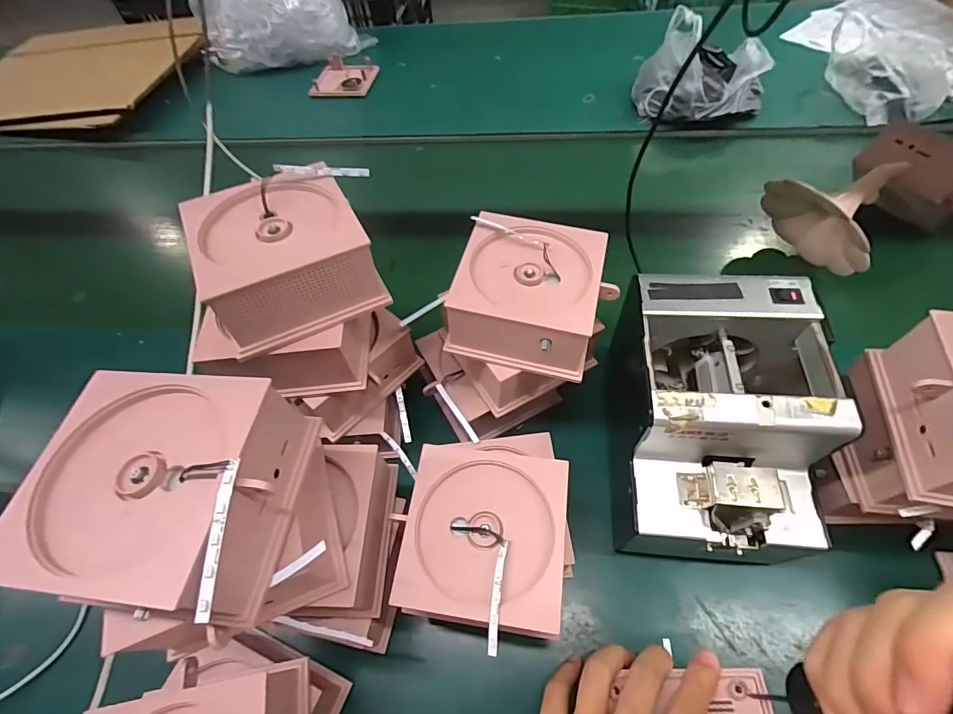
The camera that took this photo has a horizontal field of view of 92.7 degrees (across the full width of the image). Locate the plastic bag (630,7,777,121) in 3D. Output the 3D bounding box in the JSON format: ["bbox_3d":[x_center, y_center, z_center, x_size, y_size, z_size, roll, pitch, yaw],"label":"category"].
[{"bbox_3d":[0.348,-0.440,0.701,0.190,0.093,0.144,18,60,16],"label":"plastic bag"}]

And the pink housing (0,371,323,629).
[{"bbox_3d":[-0.154,0.067,0.228,0.113,0.056,0.105,4,57,7],"label":"pink housing"}]

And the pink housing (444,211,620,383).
[{"bbox_3d":[0.043,-0.049,0.354,0.116,0.057,0.109,13,58,13],"label":"pink housing"}]

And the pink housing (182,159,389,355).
[{"bbox_3d":[-0.132,-0.071,0.316,0.108,0.057,0.110,-22,57,-10],"label":"pink housing"}]

